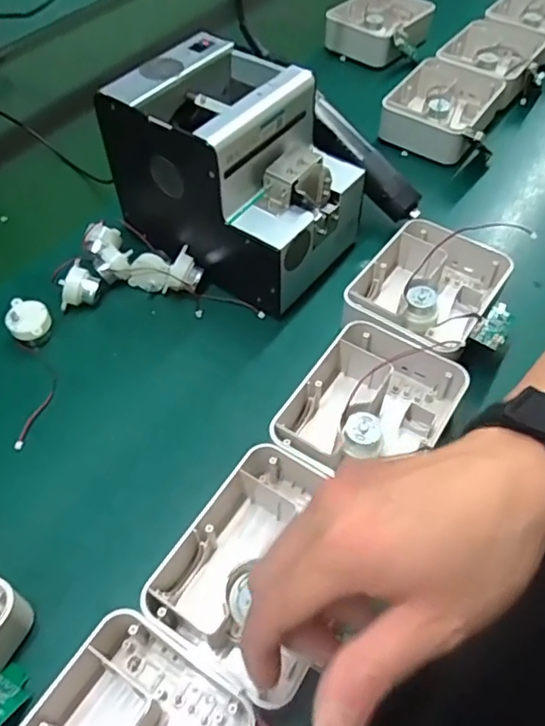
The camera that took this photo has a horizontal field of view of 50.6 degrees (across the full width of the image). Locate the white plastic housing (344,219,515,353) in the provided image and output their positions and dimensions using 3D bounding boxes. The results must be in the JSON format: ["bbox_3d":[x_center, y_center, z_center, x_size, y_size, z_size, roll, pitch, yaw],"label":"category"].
[{"bbox_3d":[0.125,-0.060,0.480,0.110,0.045,0.128,29,60,23],"label":"white plastic housing"}]

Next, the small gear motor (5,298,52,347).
[{"bbox_3d":[-0.200,-0.032,0.478,0.032,0.034,0.037,-24,55,-13],"label":"small gear motor"}]

